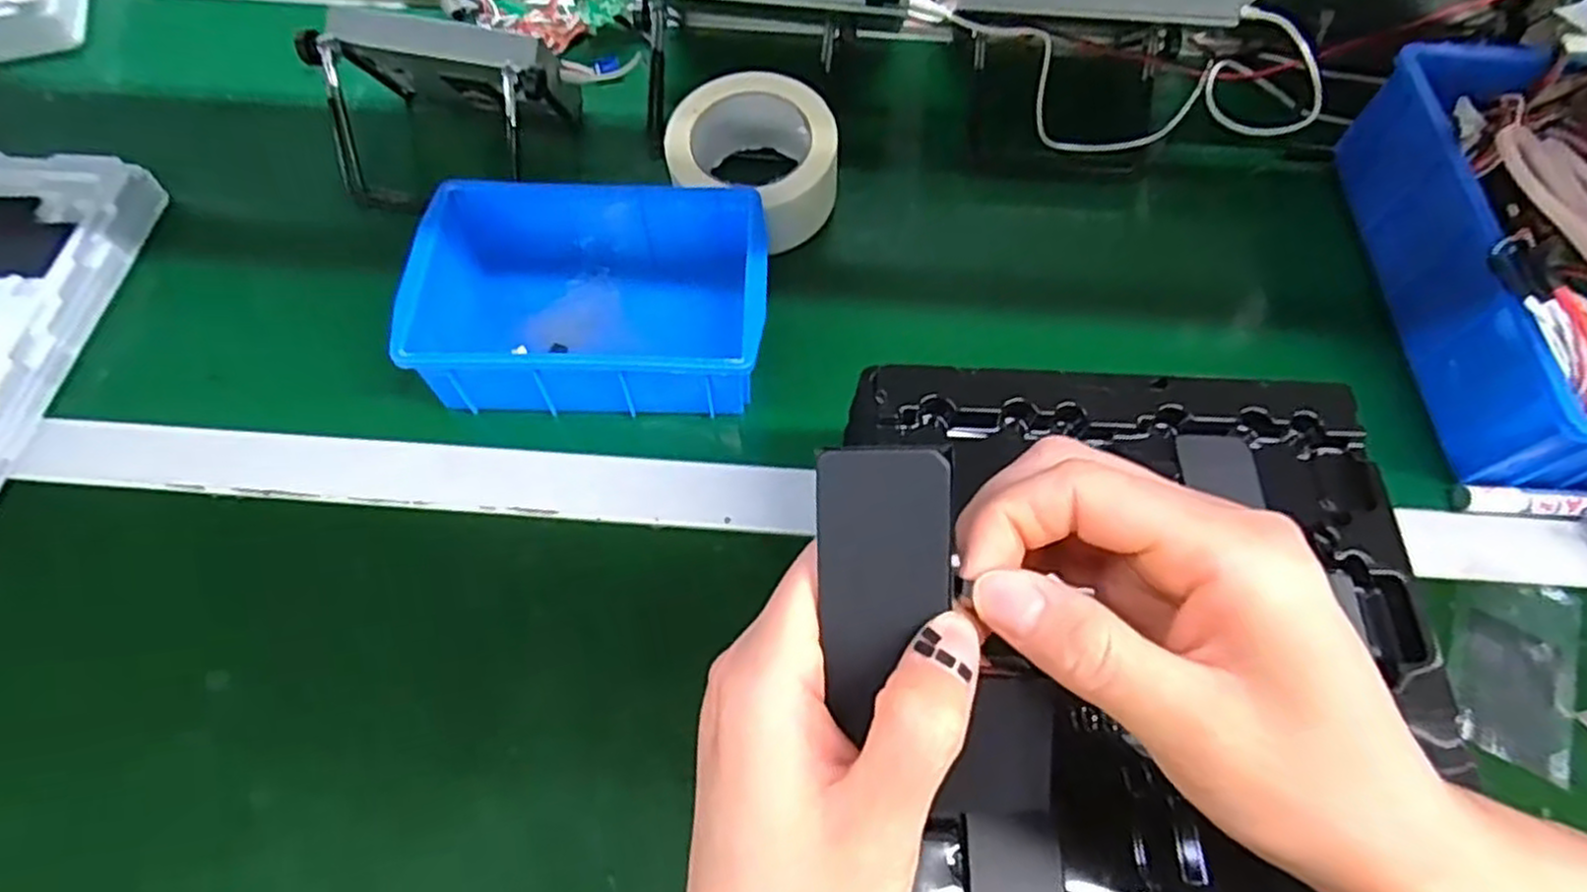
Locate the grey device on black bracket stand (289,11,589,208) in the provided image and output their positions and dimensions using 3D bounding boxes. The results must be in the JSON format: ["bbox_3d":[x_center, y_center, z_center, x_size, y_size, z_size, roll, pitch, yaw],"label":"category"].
[{"bbox_3d":[-0.243,-0.245,0.545,0.172,0.096,0.112,-1,63,-2],"label":"grey device on black bracket stand"}]

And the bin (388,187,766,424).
[{"bbox_3d":[-0.119,-0.094,0.478,0.203,0.065,0.153,-1,63,-1],"label":"bin"}]

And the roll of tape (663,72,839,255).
[{"bbox_3d":[-0.026,-0.198,0.530,0.113,0.063,0.110,0,63,-1],"label":"roll of tape"}]

